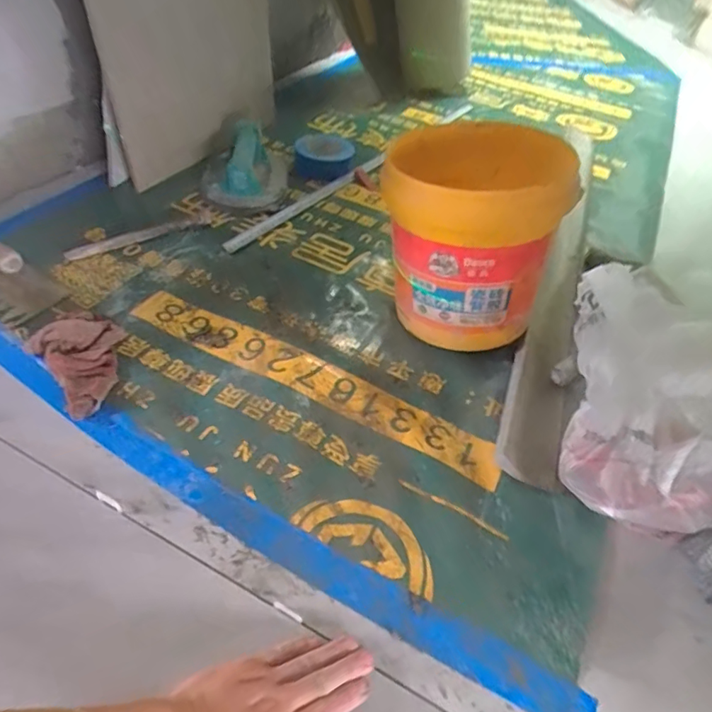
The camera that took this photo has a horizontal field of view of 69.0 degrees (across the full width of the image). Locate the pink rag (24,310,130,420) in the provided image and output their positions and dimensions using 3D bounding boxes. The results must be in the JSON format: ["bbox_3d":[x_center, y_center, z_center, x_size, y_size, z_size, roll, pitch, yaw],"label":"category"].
[{"bbox_3d":[-0.345,-0.001,0.663,0.106,0.036,0.152,-32,58,-32],"label":"pink rag"}]

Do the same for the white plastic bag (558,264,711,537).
[{"bbox_3d":[0.330,0.077,0.559,0.262,0.233,0.164,28,48,17],"label":"white plastic bag"}]

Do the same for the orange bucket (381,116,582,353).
[{"bbox_3d":[0.166,-0.169,0.753,0.215,0.276,0.235,16,47,8],"label":"orange bucket"}]

